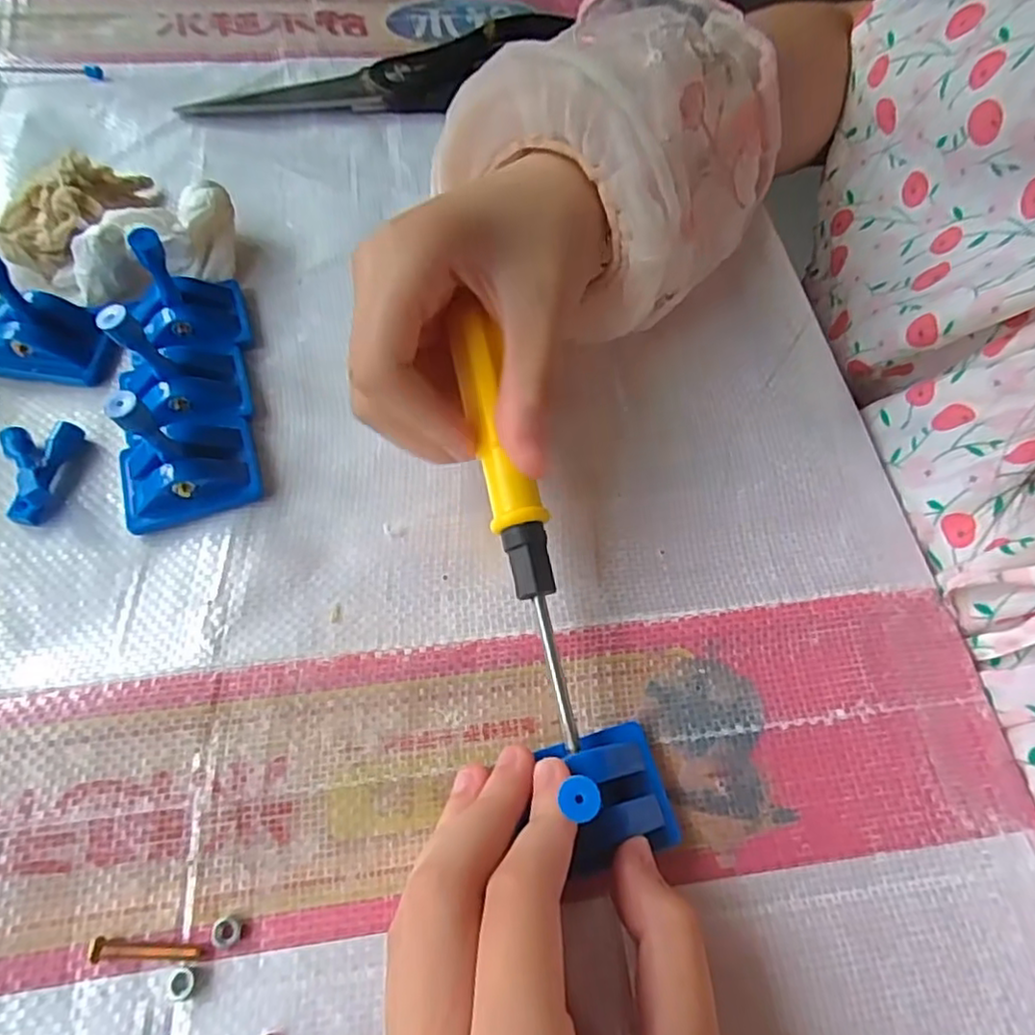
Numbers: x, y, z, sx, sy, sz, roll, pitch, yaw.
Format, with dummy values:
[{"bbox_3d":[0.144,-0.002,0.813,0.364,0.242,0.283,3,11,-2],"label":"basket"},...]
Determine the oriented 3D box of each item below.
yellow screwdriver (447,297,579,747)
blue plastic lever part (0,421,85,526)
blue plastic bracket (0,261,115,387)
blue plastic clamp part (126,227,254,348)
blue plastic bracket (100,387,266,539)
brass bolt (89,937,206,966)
[{"bbox_3d":[0.000,-0.003,0.197,0.014,0.011,0.135,-12,77,-9],"label":"yellow screwdriver"},{"bbox_3d":[-0.160,-0.018,0.218,0.015,0.020,0.035,-4,63,-5],"label":"blue plastic lever part"},{"bbox_3d":[-0.178,-0.074,0.231,0.051,0.045,0.030,9,63,2],"label":"blue plastic bracket"},{"bbox_3d":[-0.123,-0.083,0.240,0.039,0.045,0.033,-27,67,-16],"label":"blue plastic clamp part"},{"bbox_3d":[-0.110,-0.023,0.210,0.042,0.046,0.032,-17,65,-11],"label":"blue plastic bracket"},{"bbox_3d":[-0.095,0.110,0.166,0.028,0.004,0.005,5,63,-1],"label":"brass bolt"}]

